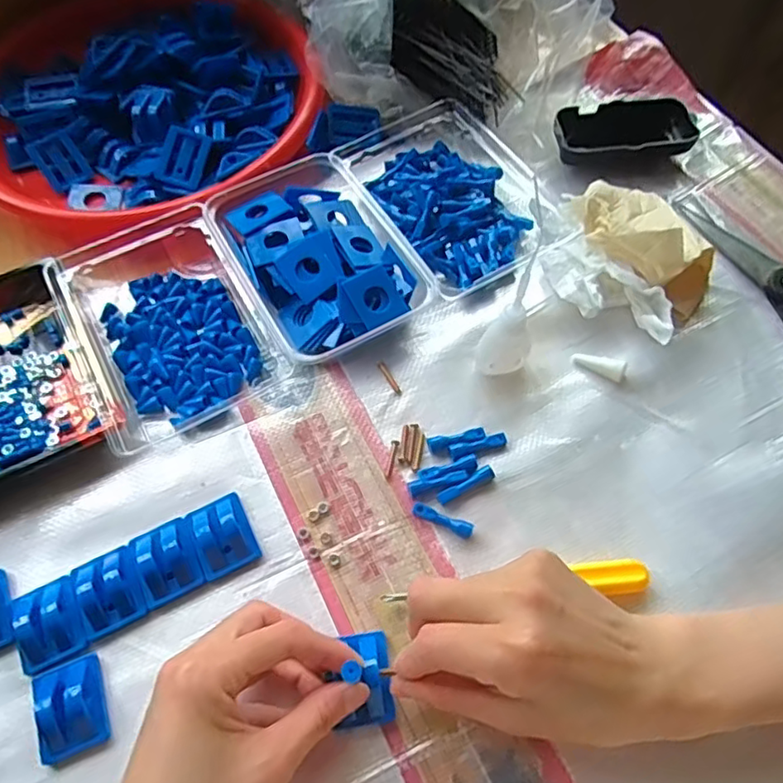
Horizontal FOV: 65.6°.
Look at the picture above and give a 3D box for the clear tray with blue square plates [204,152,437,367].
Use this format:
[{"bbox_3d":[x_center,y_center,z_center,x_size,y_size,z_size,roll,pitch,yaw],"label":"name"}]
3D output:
[{"bbox_3d":[-0.053,-0.094,0.438,0.108,0.037,0.161,-28,64,-13],"label":"clear tray with blue square plates"}]

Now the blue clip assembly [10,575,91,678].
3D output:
[{"bbox_3d":[-0.189,0.127,0.334,0.036,0.016,0.044,-21,62,-9],"label":"blue clip assembly"}]

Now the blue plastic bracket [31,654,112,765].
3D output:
[{"bbox_3d":[-0.169,0.165,0.317,0.033,0.015,0.044,-21,62,-9],"label":"blue plastic bracket"}]

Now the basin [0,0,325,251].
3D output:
[{"bbox_3d":[-0.211,-0.256,0.523,0.284,0.062,0.284,-1,61,2],"label":"basin"}]

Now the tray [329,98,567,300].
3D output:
[{"bbox_3d":[0.039,-0.156,0.469,0.121,0.035,0.188,-29,64,-13],"label":"tray"}]

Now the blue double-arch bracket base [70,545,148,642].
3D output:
[{"bbox_3d":[-0.161,0.112,0.345,0.035,0.014,0.043,-23,63,-11],"label":"blue double-arch bracket base"}]

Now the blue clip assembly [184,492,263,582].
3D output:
[{"bbox_3d":[-0.101,0.083,0.358,0.033,0.018,0.045,-25,63,-11],"label":"blue clip assembly"}]

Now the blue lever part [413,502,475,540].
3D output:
[{"bbox_3d":[0.030,0.077,0.361,0.038,0.008,0.008,19,63,12],"label":"blue lever part"}]

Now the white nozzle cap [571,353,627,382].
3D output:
[{"bbox_3d":[0.137,-0.019,0.404,0.035,0.011,0.013,21,63,27],"label":"white nozzle cap"}]

